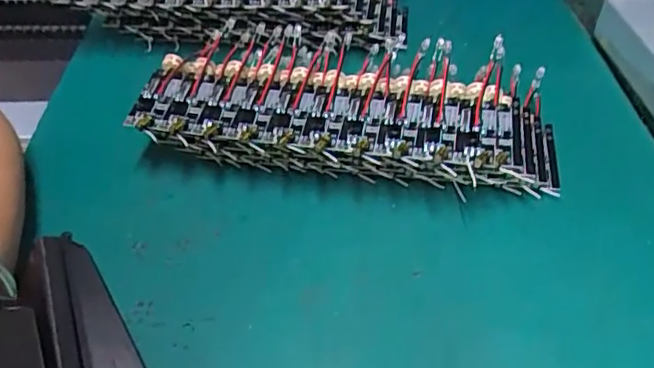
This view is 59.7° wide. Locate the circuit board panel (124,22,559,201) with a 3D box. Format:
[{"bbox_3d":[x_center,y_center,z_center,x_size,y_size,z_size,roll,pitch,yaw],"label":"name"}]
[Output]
[{"bbox_3d":[0.013,-0.036,0.266,0.185,0.039,0.091,11,45,9],"label":"circuit board panel"}]

